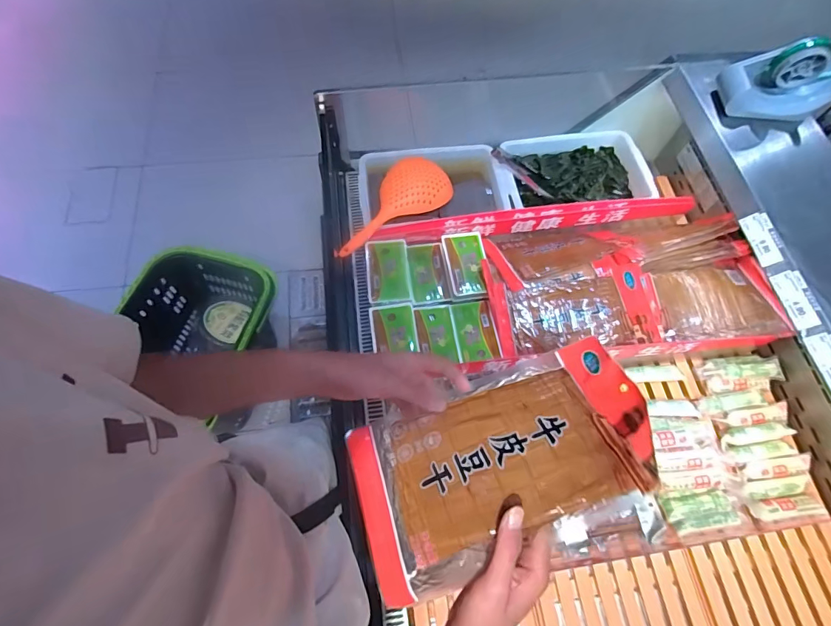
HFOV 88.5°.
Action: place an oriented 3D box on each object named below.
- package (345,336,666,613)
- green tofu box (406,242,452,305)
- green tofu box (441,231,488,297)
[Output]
[{"bbox_3d":[0.074,0.146,0.429,0.295,0.034,0.203,-22,44,12],"label":"package"},{"bbox_3d":[0.029,-0.083,0.942,0.082,0.031,0.147,-5,66,-5],"label":"green tofu box"},{"bbox_3d":[0.107,-0.105,0.917,0.087,0.039,0.142,-5,66,-5],"label":"green tofu box"}]

